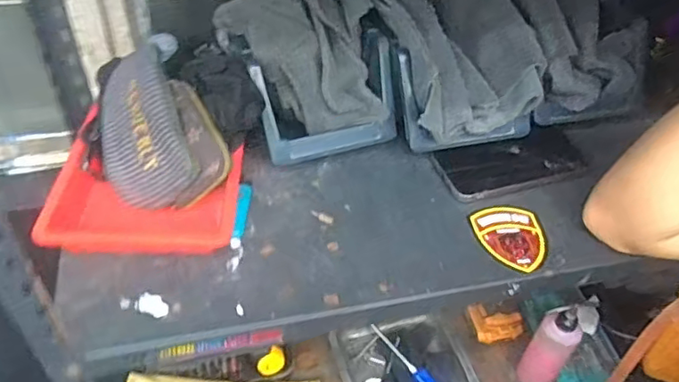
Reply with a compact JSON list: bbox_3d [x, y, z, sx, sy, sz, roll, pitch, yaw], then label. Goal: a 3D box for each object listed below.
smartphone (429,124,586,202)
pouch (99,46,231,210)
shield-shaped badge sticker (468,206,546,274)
[{"bbox_3d":[0.182,-0.035,0.616,0.155,0.015,0.069,-17,56,-15],"label":"smartphone"},{"bbox_3d":[-0.173,-0.057,0.552,0.155,0.112,0.045,62,23,9],"label":"pouch"},{"bbox_3d":[0.168,0.045,0.555,0.067,0.004,0.077,-8,48,-13],"label":"shield-shaped badge sticker"}]

